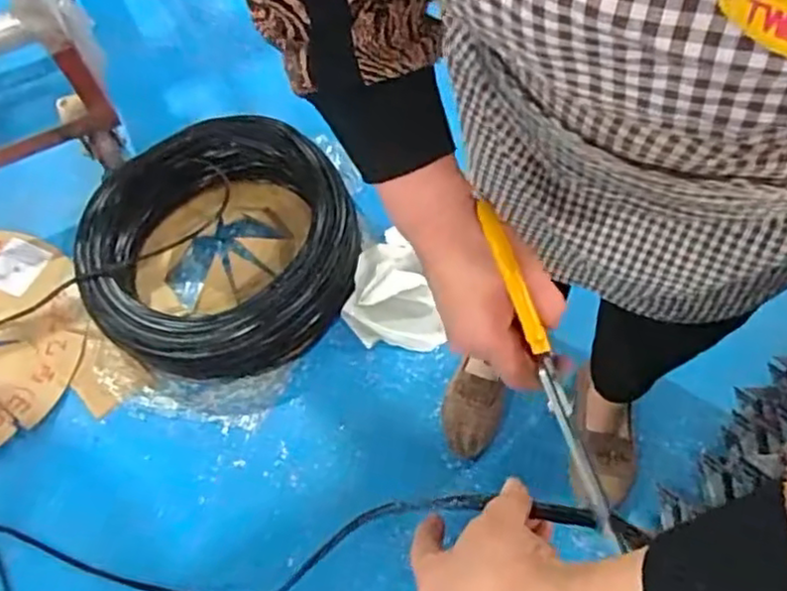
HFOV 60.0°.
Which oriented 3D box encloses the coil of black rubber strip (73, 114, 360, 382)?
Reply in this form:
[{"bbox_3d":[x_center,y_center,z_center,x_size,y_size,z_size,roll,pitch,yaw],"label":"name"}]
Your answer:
[{"bbox_3d":[-0.297,-0.092,1.191,0.458,0.127,0.443,-1,62,3],"label":"coil of black rubber strip"}]

